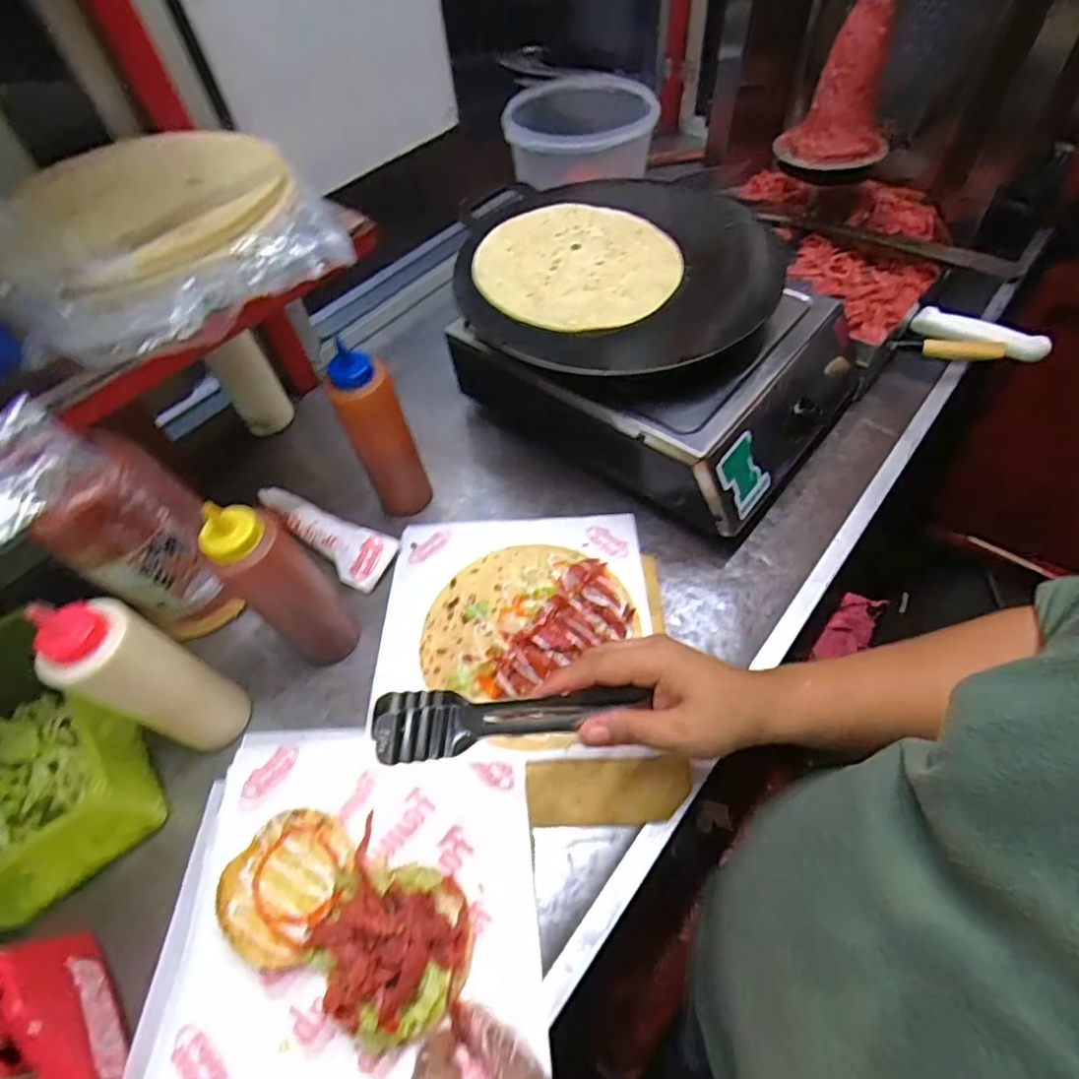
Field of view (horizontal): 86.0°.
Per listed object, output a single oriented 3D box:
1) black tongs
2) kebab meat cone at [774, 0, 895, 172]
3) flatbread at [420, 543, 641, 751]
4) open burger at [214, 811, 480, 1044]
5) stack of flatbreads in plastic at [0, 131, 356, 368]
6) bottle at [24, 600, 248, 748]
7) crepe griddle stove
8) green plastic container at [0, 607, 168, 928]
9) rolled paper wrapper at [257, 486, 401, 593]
[{"bbox_3d":[-0.015,0.108,0.362,0.171,0.032,0.038,3,53,-27],"label":"black tongs"},{"bbox_3d":[0.366,-0.537,0.680,0.126,0.147,0.111,20,57,17],"label":"kebab meat cone"},{"bbox_3d":[-0.015,0.080,0.542,0.176,0.025,0.185,28,59,22],"label":"flatbread"},{"bbox_3d":[-0.140,0.265,0.411,0.187,0.047,0.104,20,58,16],"label":"open burger"},{"bbox_3d":[-0.279,-0.233,0.417,0.224,0.054,0.251,-33,58,-20],"label":"stack of flatbreads in plastic"},{"bbox_3d":[-0.292,0.107,0.442,0.054,0.196,0.067,20,58,16],"label":"bottle"},{"bbox_3d":[0.104,-0.227,0.647,0.434,0.169,0.325,32,61,24],"label":"crepe griddle stove"},{"bbox_3d":[-0.424,0.178,0.458,0.136,0.095,0.206,-36,59,-22],"label":"green plastic container"},{"bbox_3d":[-0.225,-0.012,0.621,0.175,0.028,0.060,33,62,25],"label":"rolled paper wrapper"}]

